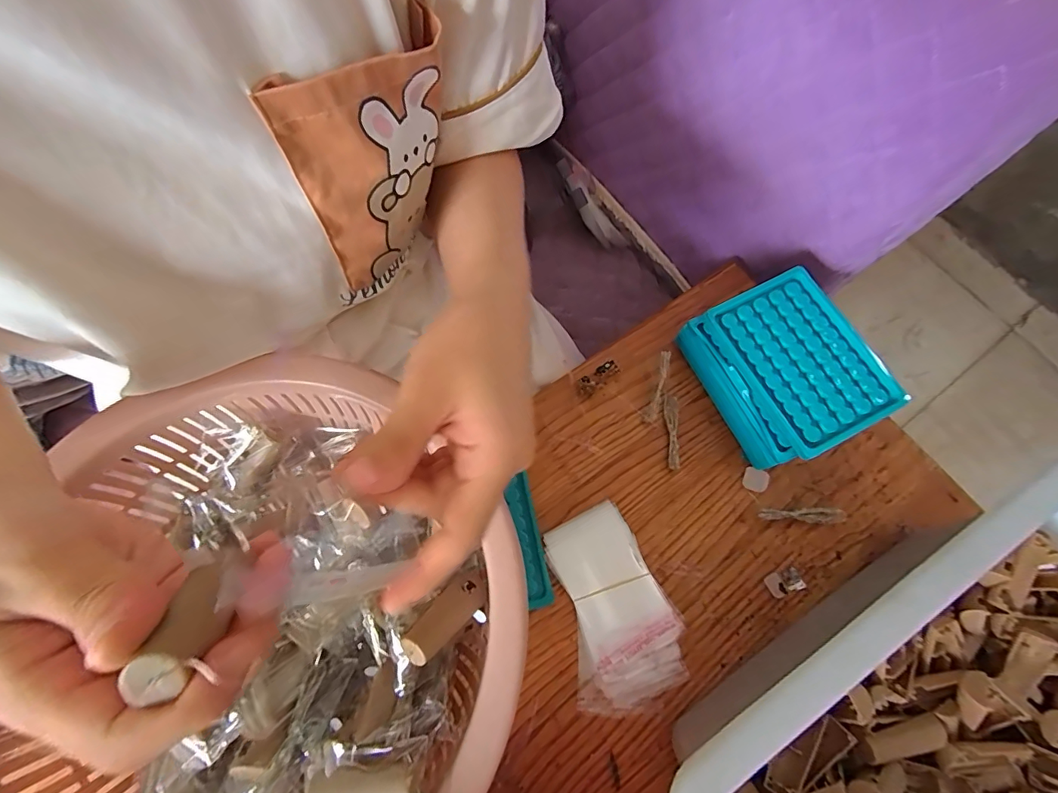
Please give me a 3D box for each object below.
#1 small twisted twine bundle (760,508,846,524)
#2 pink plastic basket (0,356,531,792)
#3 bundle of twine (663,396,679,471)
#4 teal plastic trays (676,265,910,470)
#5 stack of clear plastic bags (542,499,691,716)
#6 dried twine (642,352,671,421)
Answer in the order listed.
[{"bbox_3d":[0.217,0.095,0.363,0.067,0.013,0.010,1,72,-1],"label":"small twisted twine bundle"},{"bbox_3d":[-0.148,0.120,0.259,0.268,0.081,0.282,-43,78,-14],"label":"pink plastic basket"},{"bbox_3d":[0.119,0.030,0.384,0.013,0.010,0.061,6,72,1],"label":"bundle of twine"},{"bbox_3d":[0.205,-0.021,0.378,0.105,0.059,0.132,-26,74,-9],"label":"teal plastic trays"},{"bbox_3d":[0.059,0.158,0.340,0.084,0.012,0.136,-24,74,-9],"label":"stack of clear plastic bags"},{"bbox_3d":[0.108,-0.008,0.383,0.012,0.007,0.060,13,99,3],"label":"dried twine"}]

